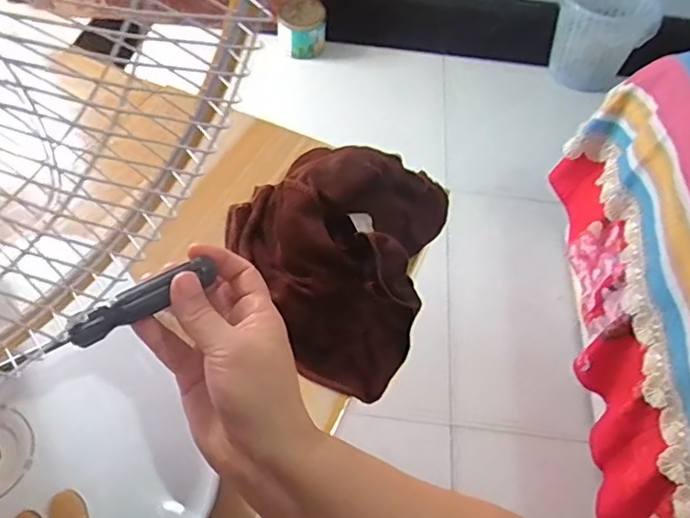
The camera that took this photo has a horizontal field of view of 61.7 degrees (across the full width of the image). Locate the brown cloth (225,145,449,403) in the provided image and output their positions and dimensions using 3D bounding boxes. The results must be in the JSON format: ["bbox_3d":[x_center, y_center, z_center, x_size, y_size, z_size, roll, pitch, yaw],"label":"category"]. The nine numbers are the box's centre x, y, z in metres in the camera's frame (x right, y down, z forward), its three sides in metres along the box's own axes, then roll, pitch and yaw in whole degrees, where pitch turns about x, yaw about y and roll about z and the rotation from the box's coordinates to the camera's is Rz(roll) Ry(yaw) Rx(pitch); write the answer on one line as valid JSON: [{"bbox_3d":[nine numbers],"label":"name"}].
[{"bbox_3d":[-0.013,-0.023,0.509,0.186,0.081,0.247,16,52,8],"label":"brown cloth"}]

